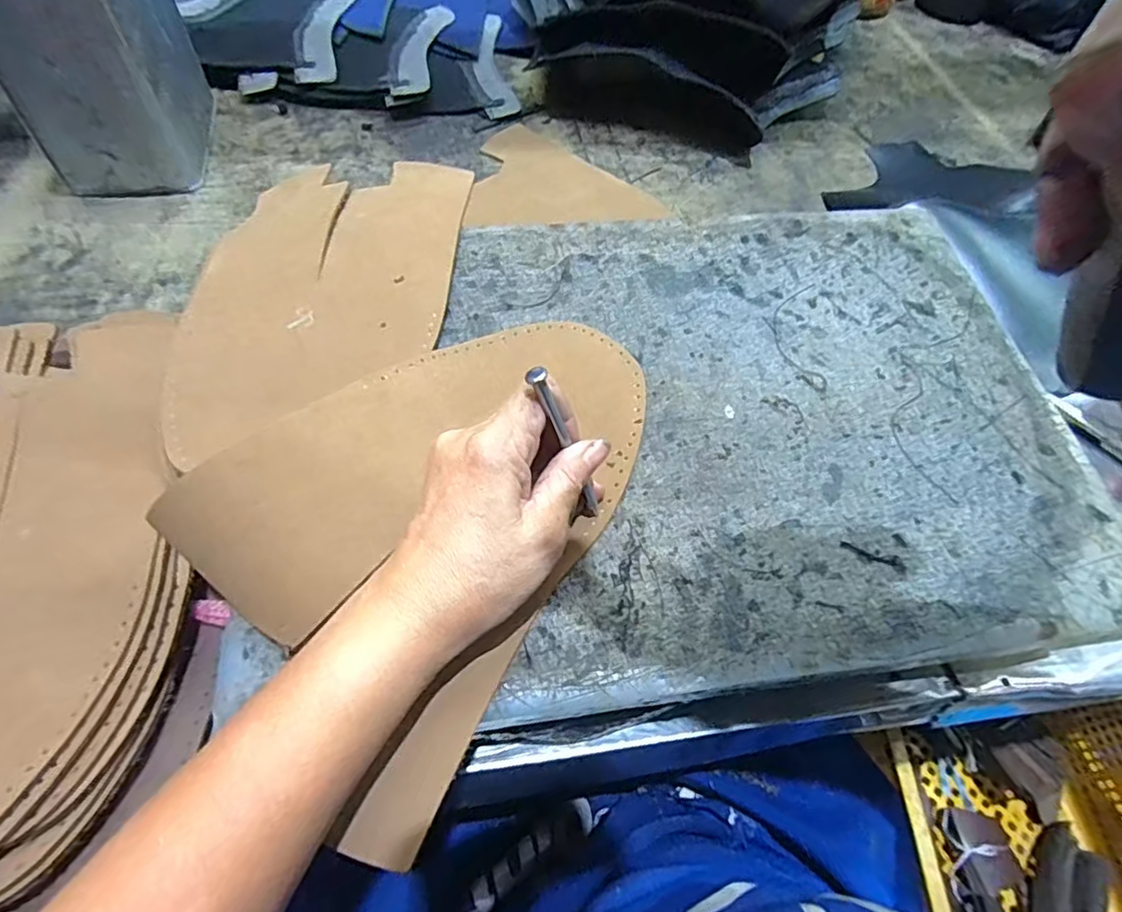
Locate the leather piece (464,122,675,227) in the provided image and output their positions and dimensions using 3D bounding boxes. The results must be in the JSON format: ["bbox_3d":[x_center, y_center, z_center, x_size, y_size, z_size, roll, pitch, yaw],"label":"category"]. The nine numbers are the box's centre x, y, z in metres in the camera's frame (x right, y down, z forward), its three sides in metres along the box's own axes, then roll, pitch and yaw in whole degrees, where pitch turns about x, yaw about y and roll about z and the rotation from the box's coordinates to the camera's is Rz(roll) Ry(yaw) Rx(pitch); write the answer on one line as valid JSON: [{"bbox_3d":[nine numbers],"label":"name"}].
[{"bbox_3d":[-0.002,-0.270,0.568,0.174,0.006,0.147,-5,59,-6],"label":"leather piece"}]

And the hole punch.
[{"bbox_3d":[0.004,-0.004,0.263,0.006,0.095,0.009,16,59,33],"label":"hole punch"}]

